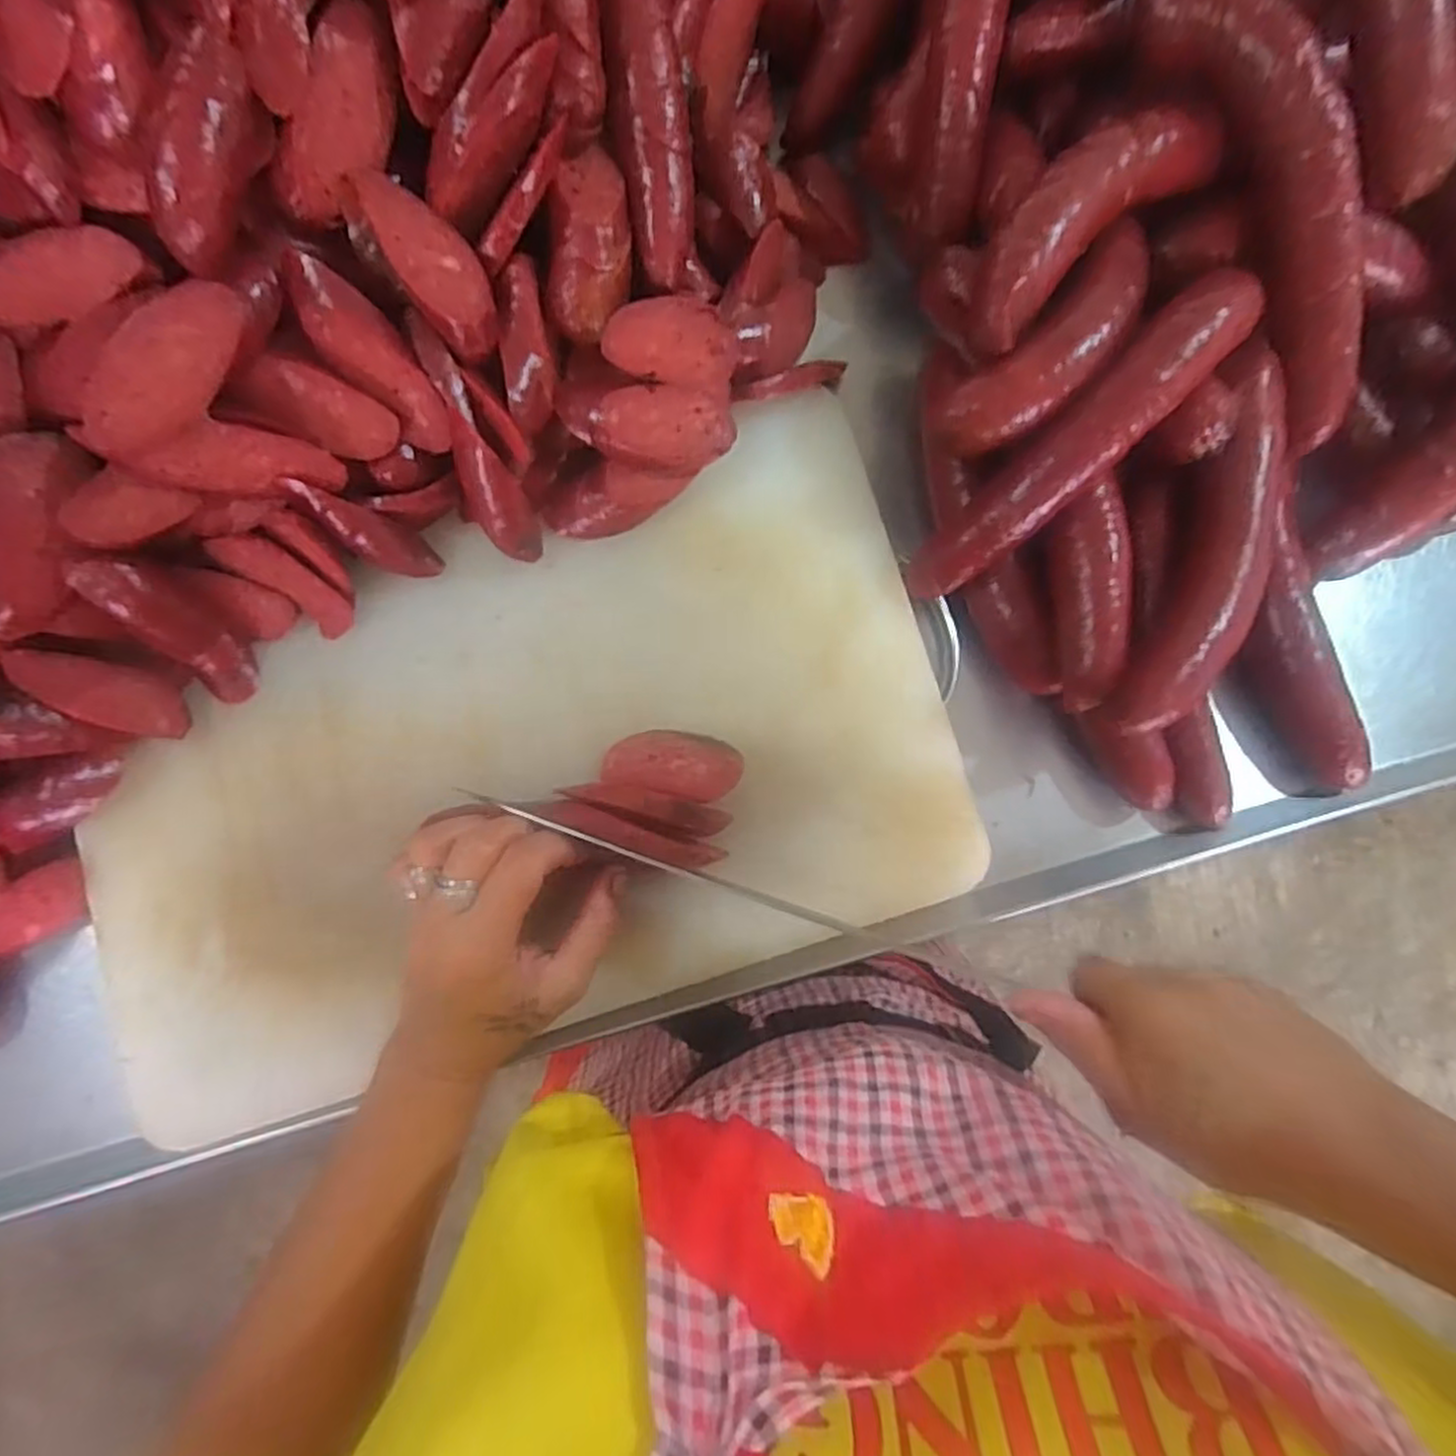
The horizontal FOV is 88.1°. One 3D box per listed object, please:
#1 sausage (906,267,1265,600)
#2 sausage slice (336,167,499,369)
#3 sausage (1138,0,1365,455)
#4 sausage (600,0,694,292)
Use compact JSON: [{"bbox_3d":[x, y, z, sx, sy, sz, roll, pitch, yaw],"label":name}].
[{"bbox_3d":[0.174,-0.143,0.380,0.202,0.046,0.041,-44,87,16],"label":"sausage"},{"bbox_3d":[-0.136,-0.210,0.341,0.036,0.019,0.087,-42,103,-6],"label":"sausage slice"},{"bbox_3d":[0.285,-0.272,0.390,0.047,0.056,0.245,-28,102,-5],"label":"sausage"},{"bbox_3d":[-0.037,-0.298,0.369,0.034,0.031,0.148,-8,105,-4],"label":"sausage"}]

